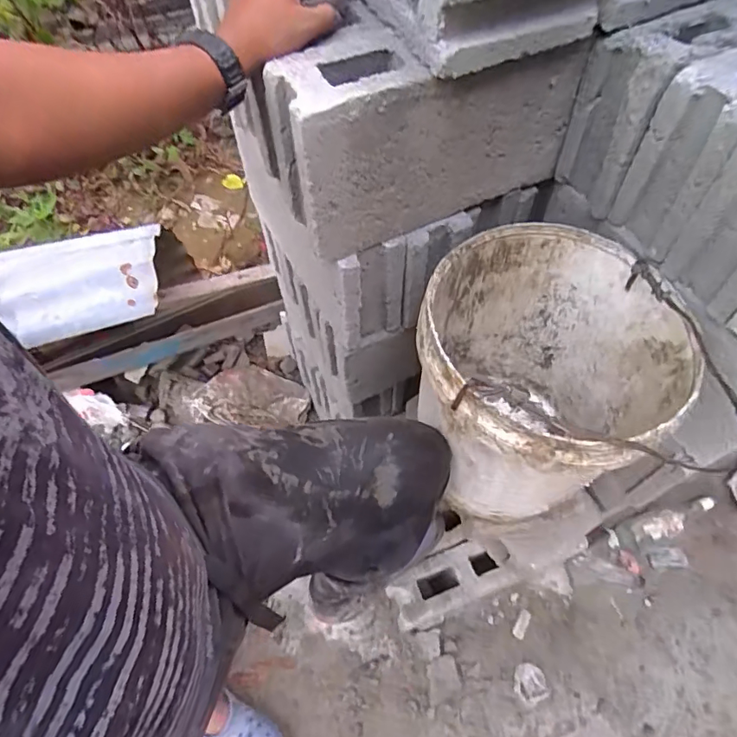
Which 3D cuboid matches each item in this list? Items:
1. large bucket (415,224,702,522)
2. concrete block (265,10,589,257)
[{"bbox_3d":[0.216,0.029,0.687,0.299,0.319,0.302,0,58,1],"label":"large bucket"},{"bbox_3d":[0.066,-0.281,0.589,0.343,0.196,0.126,-22,60,-12],"label":"concrete block"}]

